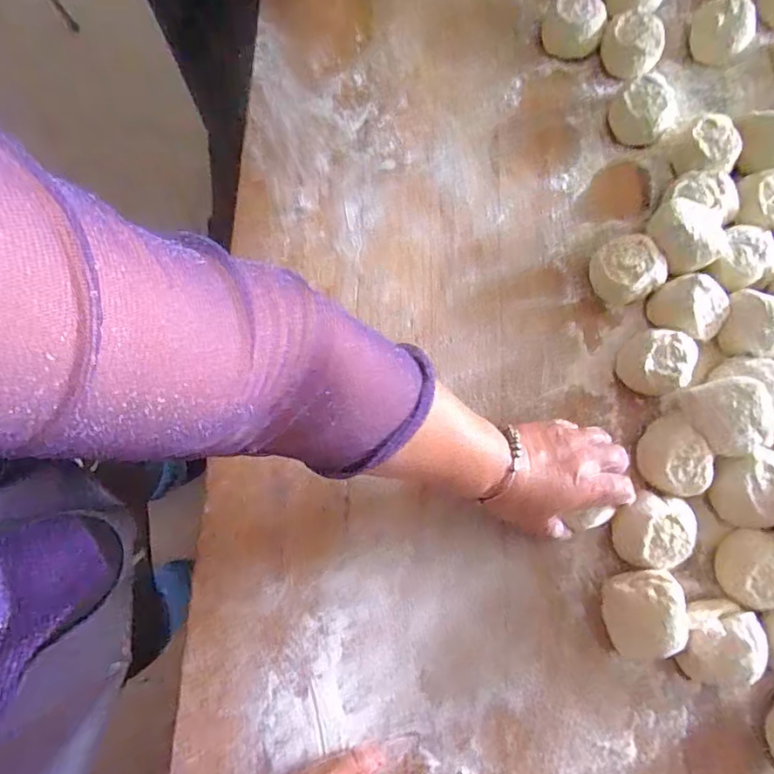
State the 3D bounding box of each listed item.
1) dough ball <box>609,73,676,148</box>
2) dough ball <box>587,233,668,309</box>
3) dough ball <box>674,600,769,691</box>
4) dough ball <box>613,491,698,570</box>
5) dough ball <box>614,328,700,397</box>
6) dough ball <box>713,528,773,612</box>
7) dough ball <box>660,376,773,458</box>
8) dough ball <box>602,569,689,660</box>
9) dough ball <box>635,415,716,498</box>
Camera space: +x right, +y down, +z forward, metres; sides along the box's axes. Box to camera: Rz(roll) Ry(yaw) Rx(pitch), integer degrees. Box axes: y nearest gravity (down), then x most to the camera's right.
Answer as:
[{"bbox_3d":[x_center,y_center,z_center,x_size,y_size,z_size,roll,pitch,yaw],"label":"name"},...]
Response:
[{"bbox_3d":[0.280,-0.295,0.587,0.063,0.044,0.058,1,74,-3],"label":"dough ball"},{"bbox_3d":[0.235,-0.117,0.541,0.070,0.043,0.064,1,74,-3],"label":"dough ball"},{"bbox_3d":[0.279,0.215,0.457,0.064,0.042,0.069,1,74,-3],"label":"dough ball"},{"bbox_3d":[0.231,0.127,0.479,0.061,0.041,0.063,1,74,-3],"label":"dough ball"},{"bbox_3d":[0.256,-0.023,0.514,0.057,0.050,0.052,1,74,-3],"label":"dough ball"},{"bbox_3d":[0.324,0.159,0.473,0.060,0.041,0.065,1,74,-3],"label":"dough ball"},{"bbox_3d":[0.302,0.029,0.491,0.059,0.074,0.070,-16,76,-7],"label":"dough ball"},{"bbox_3d":[0.214,0.191,0.456,0.055,0.058,0.071,-2,75,-4],"label":"dough ball"},{"bbox_3d":[0.256,0.064,0.494,0.055,0.047,0.074,-14,76,-7],"label":"dough ball"}]

